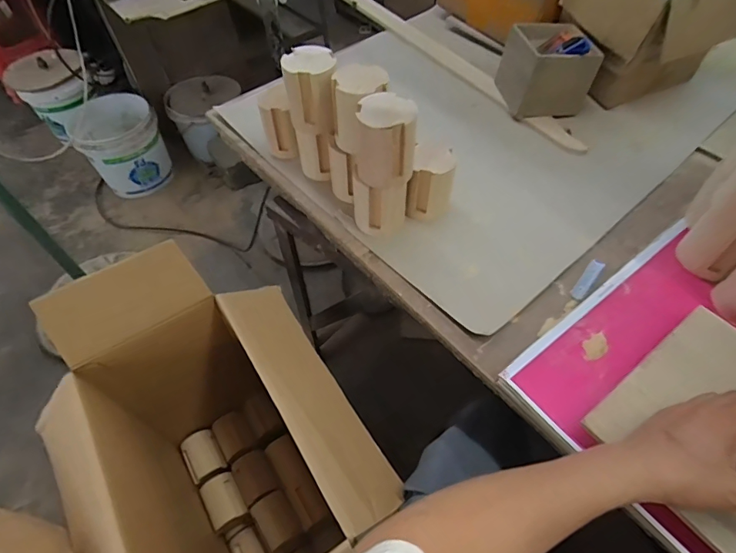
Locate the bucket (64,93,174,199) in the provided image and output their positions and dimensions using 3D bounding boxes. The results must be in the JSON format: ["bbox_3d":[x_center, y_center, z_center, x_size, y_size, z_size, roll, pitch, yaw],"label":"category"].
[{"bbox_3d":[-0.893,-0.470,1.660,0.282,0.276,0.259,-26,57,-15],"label":"bucket"}]

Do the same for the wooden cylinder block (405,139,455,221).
[{"bbox_3d":[0.099,-0.149,0.691,0.064,0.108,0.072,10,55,10],"label":"wooden cylinder block"}]

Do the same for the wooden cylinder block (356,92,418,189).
[{"bbox_3d":[0.023,-0.181,0.602,0.077,0.100,0.067,-4,54,0],"label":"wooden cylinder block"}]

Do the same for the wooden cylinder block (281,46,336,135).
[{"bbox_3d":[-0.083,-0.271,0.667,0.074,0.104,0.080,-7,54,-2],"label":"wooden cylinder block"}]

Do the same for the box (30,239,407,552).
[{"bbox_3d":[-0.244,0.338,0.803,0.437,0.593,0.520,-30,58,-17],"label":"box"}]

